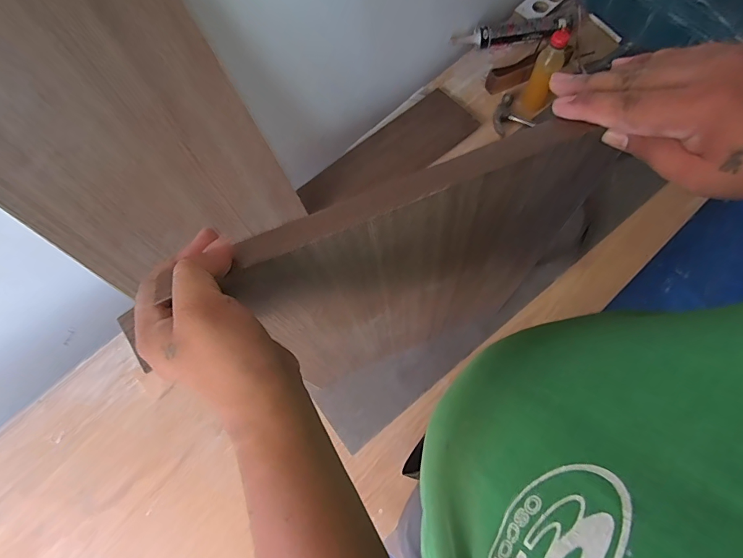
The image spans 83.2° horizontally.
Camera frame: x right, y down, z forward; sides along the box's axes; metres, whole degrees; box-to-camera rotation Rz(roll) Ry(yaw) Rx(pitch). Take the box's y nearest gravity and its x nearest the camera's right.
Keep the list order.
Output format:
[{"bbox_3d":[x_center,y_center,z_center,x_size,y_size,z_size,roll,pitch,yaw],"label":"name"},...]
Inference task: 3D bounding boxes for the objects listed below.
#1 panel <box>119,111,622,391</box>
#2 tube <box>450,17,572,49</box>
[{"bbox_3d":[0.053,0.022,0.490,0.353,0.542,0.022,-26,70,4],"label":"panel"},{"bbox_3d":[0.320,-0.573,0.962,0.267,0.043,0.044,-5,71,2],"label":"tube"}]

